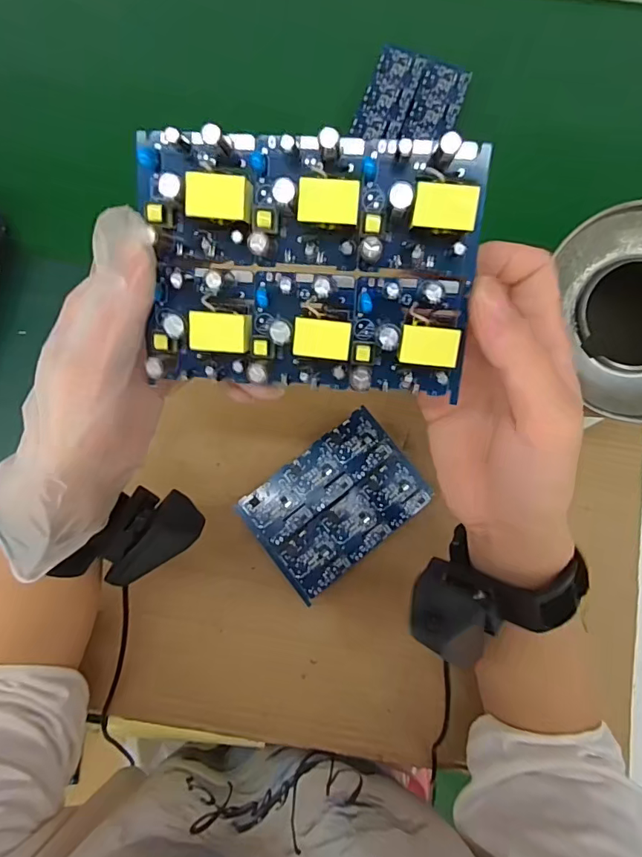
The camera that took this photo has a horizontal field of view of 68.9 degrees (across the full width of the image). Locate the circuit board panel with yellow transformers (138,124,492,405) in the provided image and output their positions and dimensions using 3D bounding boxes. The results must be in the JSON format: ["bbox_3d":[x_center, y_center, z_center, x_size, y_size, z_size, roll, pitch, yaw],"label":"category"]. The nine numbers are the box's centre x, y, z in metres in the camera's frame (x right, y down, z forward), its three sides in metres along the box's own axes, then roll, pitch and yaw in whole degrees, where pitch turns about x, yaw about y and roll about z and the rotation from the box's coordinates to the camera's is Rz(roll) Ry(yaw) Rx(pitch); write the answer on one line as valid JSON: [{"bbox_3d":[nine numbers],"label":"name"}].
[{"bbox_3d":[-0.005,-0.063,0.182,0.125,0.020,0.093,5,104,2],"label":"circuit board panel with yellow transformers"}]

